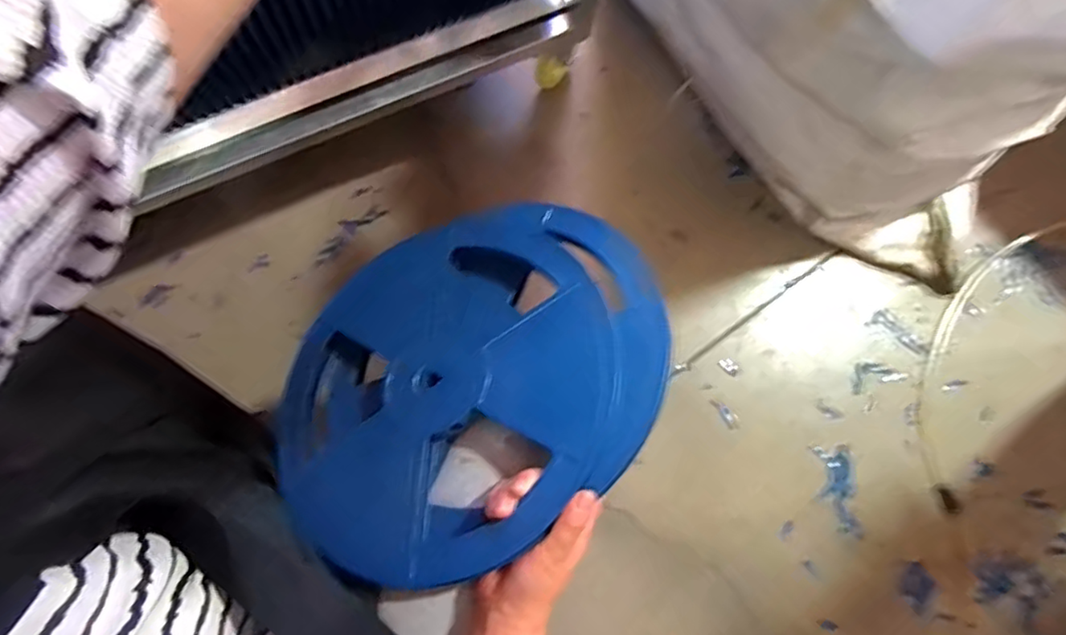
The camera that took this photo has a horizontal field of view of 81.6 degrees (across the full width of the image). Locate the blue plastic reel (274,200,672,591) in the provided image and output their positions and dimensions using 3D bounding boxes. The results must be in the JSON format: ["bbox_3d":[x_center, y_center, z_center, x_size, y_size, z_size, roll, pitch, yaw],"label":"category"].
[{"bbox_3d":[-0.061,0.047,0.545,0.356,0.031,0.310,-43,55,-4],"label":"blue plastic reel"}]

